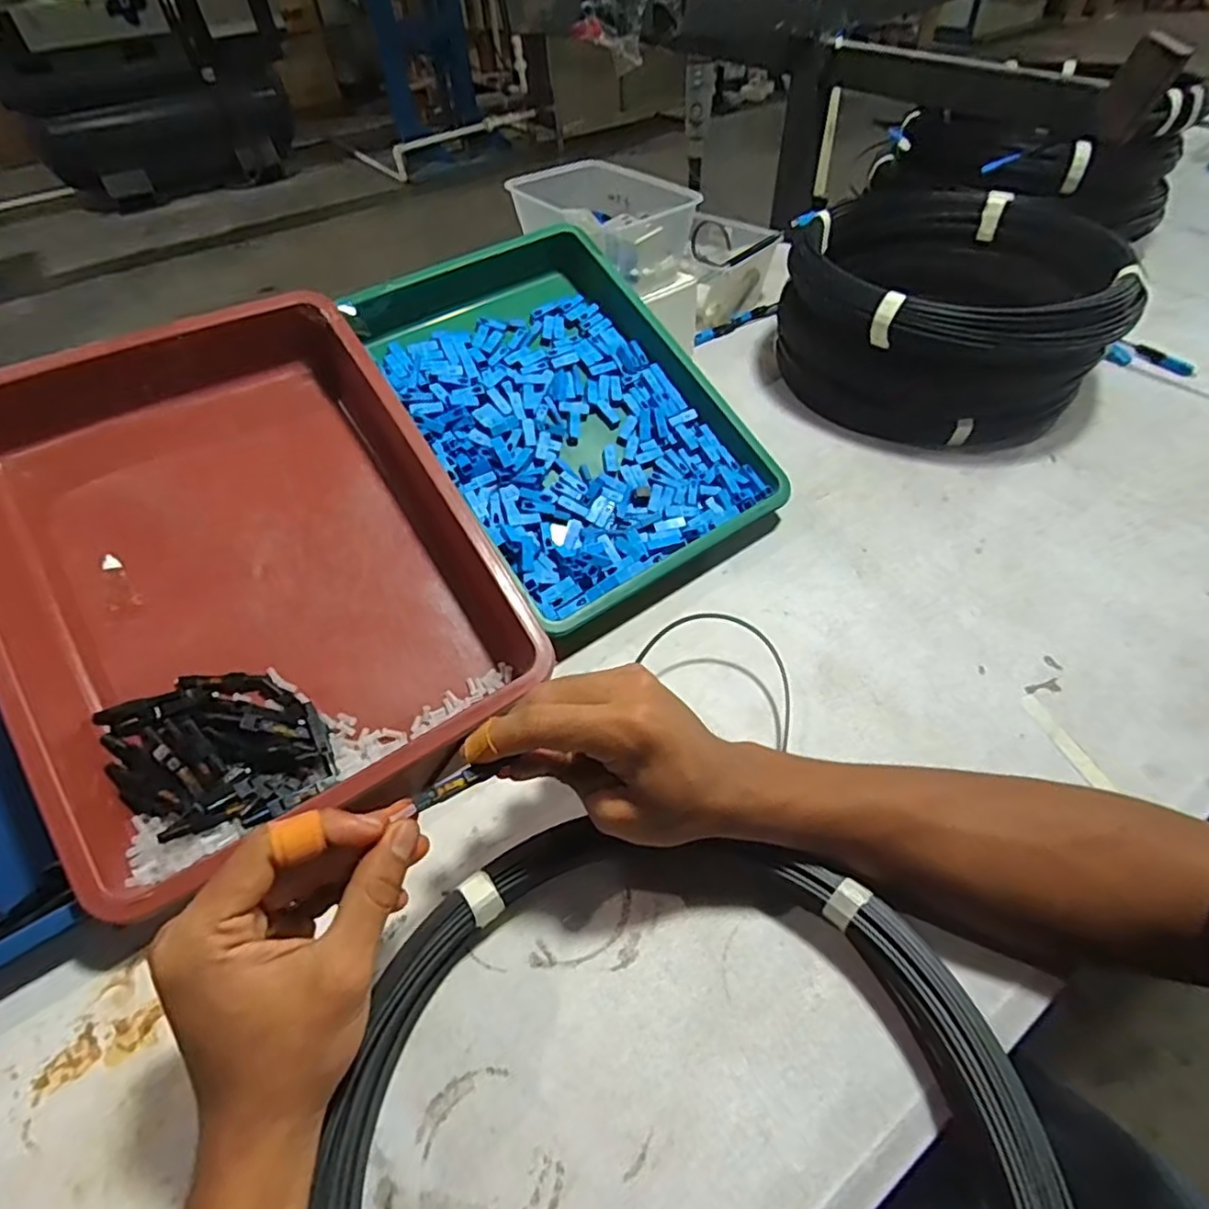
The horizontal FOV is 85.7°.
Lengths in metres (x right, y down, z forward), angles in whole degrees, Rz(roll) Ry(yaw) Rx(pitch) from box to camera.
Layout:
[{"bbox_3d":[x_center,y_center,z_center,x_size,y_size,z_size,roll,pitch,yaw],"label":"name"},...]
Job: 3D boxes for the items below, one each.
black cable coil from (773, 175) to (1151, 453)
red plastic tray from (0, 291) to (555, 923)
[{"bbox_3d":[0.327,-0.290,0.634,0.278,0.128,0.317,16,51,19],"label":"black cable coil"},{"bbox_3d":[-0.233,-0.035,0.416,0.265,0.061,0.355,-28,73,-23],"label":"red plastic tray"}]

